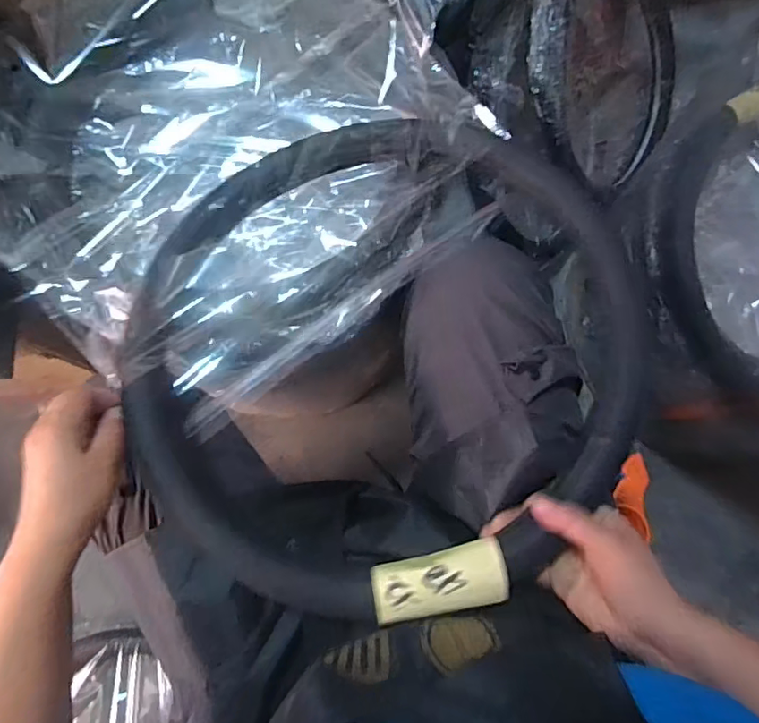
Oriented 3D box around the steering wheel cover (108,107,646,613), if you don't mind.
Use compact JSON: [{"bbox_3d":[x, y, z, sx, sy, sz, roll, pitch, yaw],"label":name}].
[{"bbox_3d":[0.003,-0.019,0.428,0.393,0.067,0.400,-12,78,-4],"label":"steering wheel cover"}]

